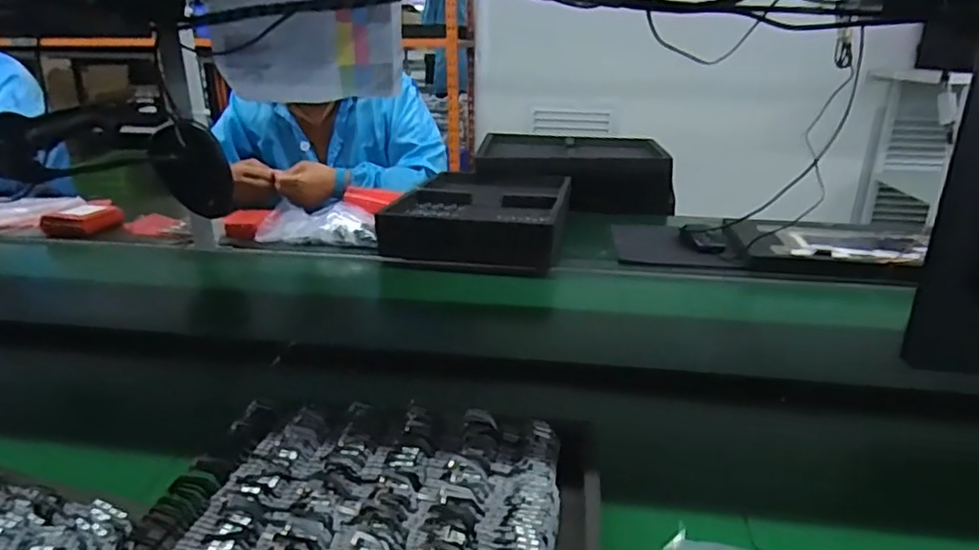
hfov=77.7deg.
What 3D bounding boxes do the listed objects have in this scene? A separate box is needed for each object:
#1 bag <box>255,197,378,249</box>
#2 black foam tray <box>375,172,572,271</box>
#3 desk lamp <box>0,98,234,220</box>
[{"bbox_3d":[-0.306,-0.091,1.105,0.223,0.057,0.096,2,22,6],"label":"bag"},{"bbox_3d":[-0.010,-0.126,1.165,0.299,0.067,0.396,4,22,10],"label":"black foam tray"},{"bbox_3d":[-0.573,-0.190,0.955,0.082,0.165,0.333,16,8,34],"label":"desk lamp"}]

